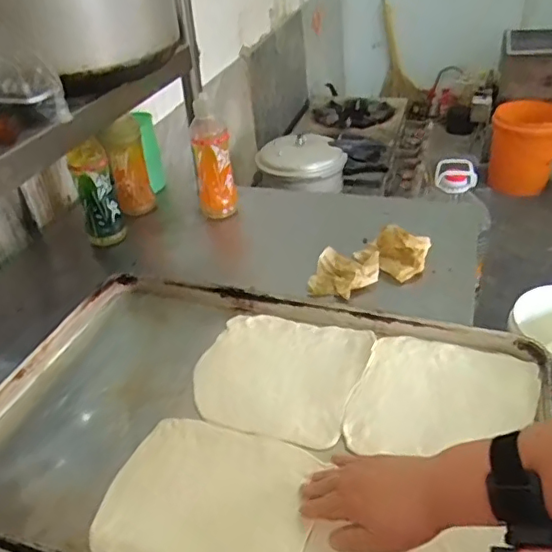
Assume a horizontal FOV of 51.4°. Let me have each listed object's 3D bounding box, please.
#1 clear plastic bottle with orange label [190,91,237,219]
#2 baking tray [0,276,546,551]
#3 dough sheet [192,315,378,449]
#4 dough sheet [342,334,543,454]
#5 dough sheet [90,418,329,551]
[{"bbox_3d":[-0.117,-0.213,1.062,0.068,0.212,0.084,-11,35,-8],"label":"clear plastic bottle with orange label"},{"bbox_3d":[-0.027,0.158,0.631,0.585,0.038,0.409,9,37,19],"label":"baking tray"},{"bbox_3d":[0.004,0.114,0.691,0.186,0.012,0.190,9,37,19],"label":"dough sheet"},{"bbox_3d":[0.186,0.132,0.637,0.188,0.007,0.177,8,37,19],"label":"dough sheet"},{"bbox_3d":[-0.064,0.215,0.549,0.194,0.005,0.170,9,37,19],"label":"dough sheet"}]

